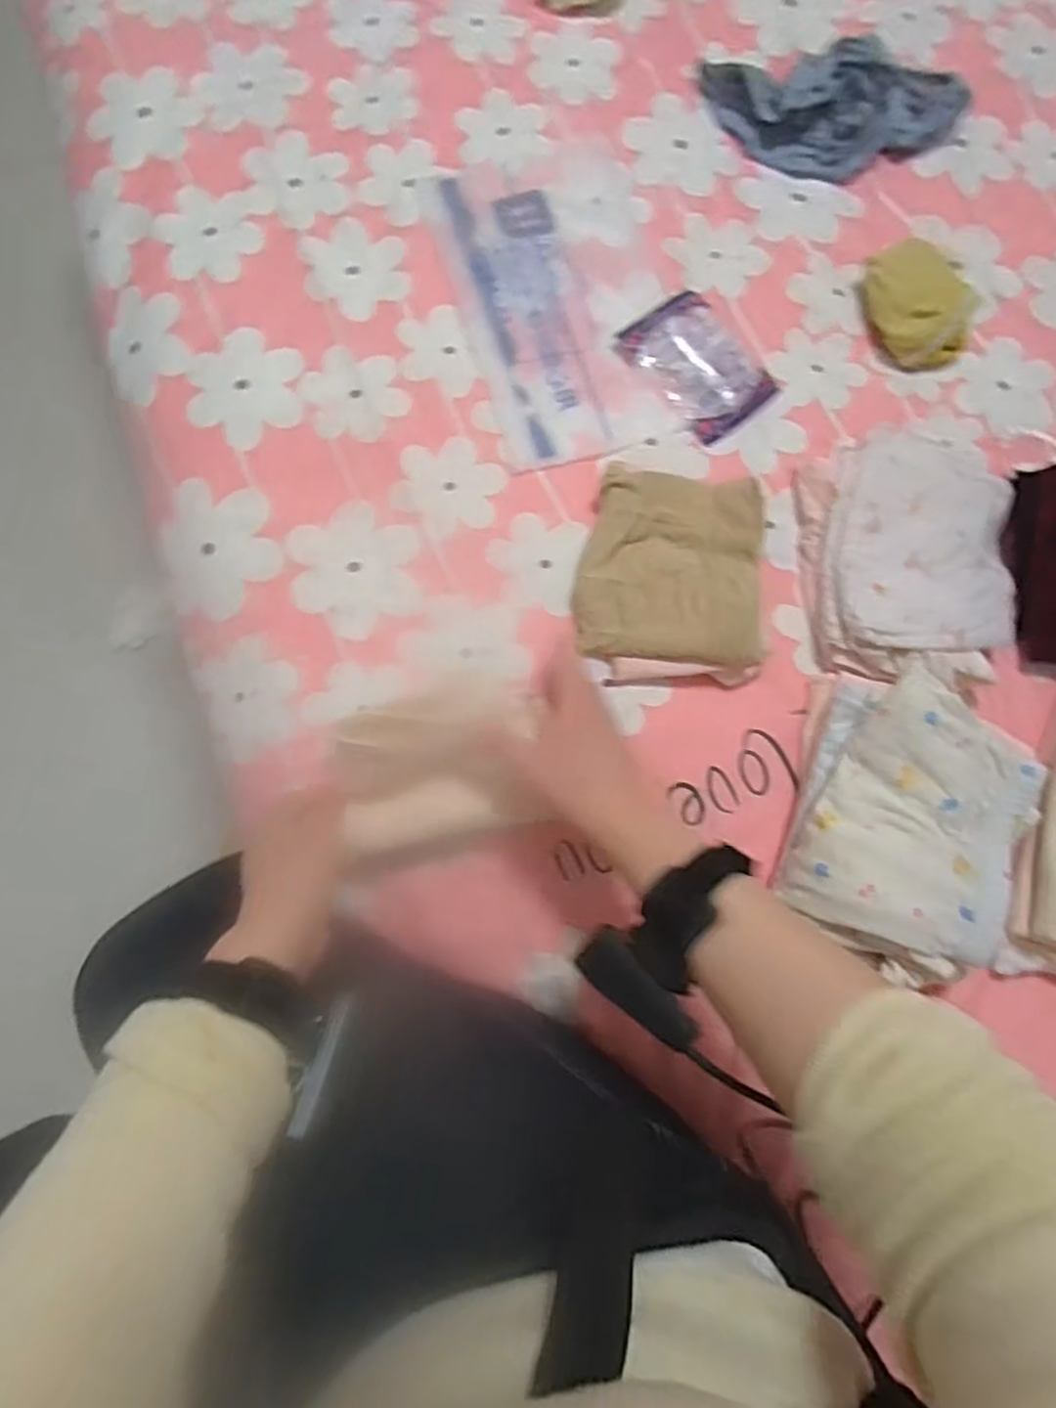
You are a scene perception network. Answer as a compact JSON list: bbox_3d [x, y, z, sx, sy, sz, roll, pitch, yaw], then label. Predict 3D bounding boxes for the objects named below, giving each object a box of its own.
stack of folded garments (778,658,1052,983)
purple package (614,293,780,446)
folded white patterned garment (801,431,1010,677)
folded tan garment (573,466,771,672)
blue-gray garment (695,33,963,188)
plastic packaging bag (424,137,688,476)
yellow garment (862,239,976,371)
[{"bbox_3d":[0.236,0.077,0.478,0.121,0.078,0.174,26,79,4],"label":"stack of folded garments"},{"bbox_3d":[0.131,-0.259,0.576,0.081,0.014,0.109,-36,82,-8],"label":"purple package"},{"bbox_3d":[0.278,-0.110,0.539,0.153,0.039,0.190,0,79,-1],"label":"folded white patterned garment"},{"bbox_3d":[0.099,-0.094,0.531,0.121,0.038,0.130,7,79,0],"label":"folded tan garment"},{"bbox_3d":[0.251,-0.487,0.617,0.203,0.038,0.106,-7,79,-3],"label":"blue-gray garment"},{"bbox_3d":[0.026,-0.313,0.586,0.152,0.006,0.263,-15,80,-4],"label":"plastic packaging bag"},{"bbox_3d":[0.297,-0.304,0.578,0.064,0.036,0.094,-29,81,-7],"label":"yellow garment"}]

